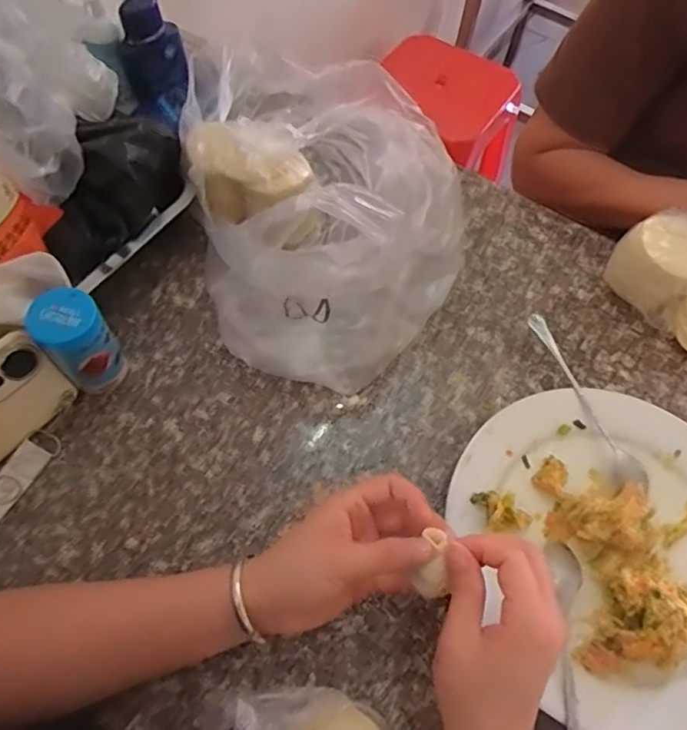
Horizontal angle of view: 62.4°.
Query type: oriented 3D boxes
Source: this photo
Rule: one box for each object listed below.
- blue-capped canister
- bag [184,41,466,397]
[{"bbox_3d":[-0.210,-0.016,0.456,0.049,0.093,0.045,-37,70,-20],"label":"blue-capped canister"},{"bbox_3d":[-0.015,-0.160,0.494,0.221,0.176,0.318,-8,63,-8],"label":"bag"}]

